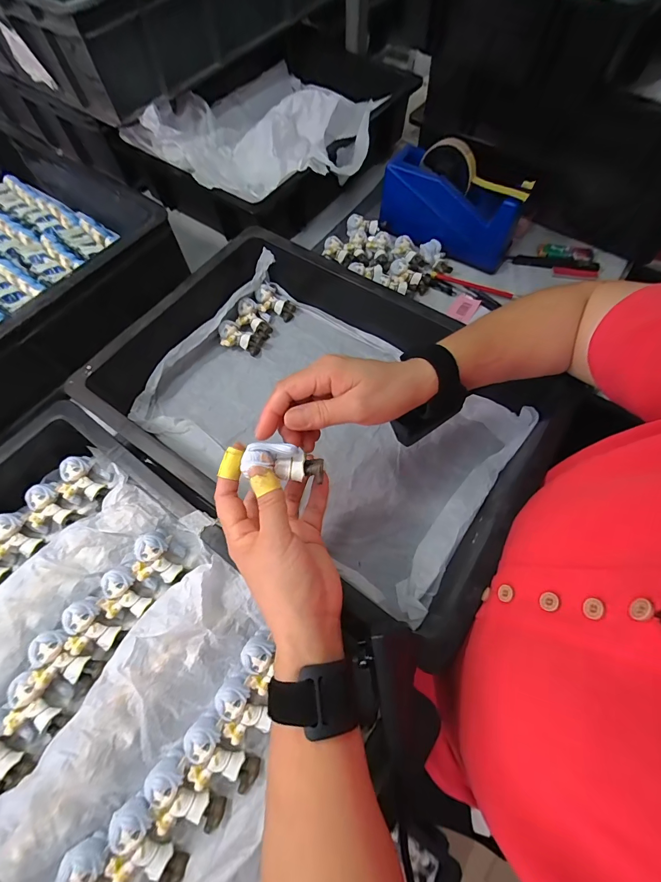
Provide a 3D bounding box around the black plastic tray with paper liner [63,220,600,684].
[{"bbox_3d":[-0.019,-0.041,0.415,0.456,0.098,0.308,31,69,14],"label":"black plastic tray with paper liner"}]

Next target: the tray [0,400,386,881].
[{"bbox_3d":[-0.198,0.194,0.297,0.448,0.070,0.331,30,69,14],"label":"tray"}]

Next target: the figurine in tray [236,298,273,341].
[{"bbox_3d":[-0.106,-0.167,0.502,0.035,0.018,0.060,-40,91,-16],"label":"figurine in tray"}]

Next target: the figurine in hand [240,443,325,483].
[{"bbox_3d":[-0.035,0.016,0.274,0.055,0.019,0.022,13,64,-15],"label":"figurine in hand"}]

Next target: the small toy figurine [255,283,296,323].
[{"bbox_3d":[-0.078,-0.195,0.515,0.061,0.018,0.036,35,68,-9],"label":"small toy figurine"}]

